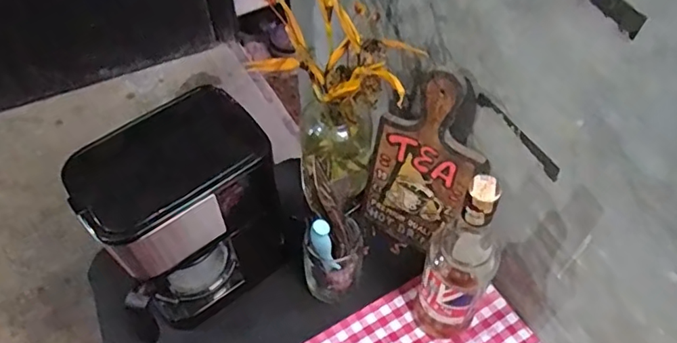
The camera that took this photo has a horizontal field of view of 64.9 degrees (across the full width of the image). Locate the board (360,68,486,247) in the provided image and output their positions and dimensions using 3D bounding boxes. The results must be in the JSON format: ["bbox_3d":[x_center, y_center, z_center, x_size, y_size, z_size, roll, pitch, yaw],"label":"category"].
[{"bbox_3d":[0.110,-0.001,0.699,0.135,0.259,0.029,35,47,14],"label":"board"}]

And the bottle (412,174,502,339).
[{"bbox_3d":[0.135,0.108,0.594,0.074,0.302,0.063,24,58,17],"label":"bottle"}]

